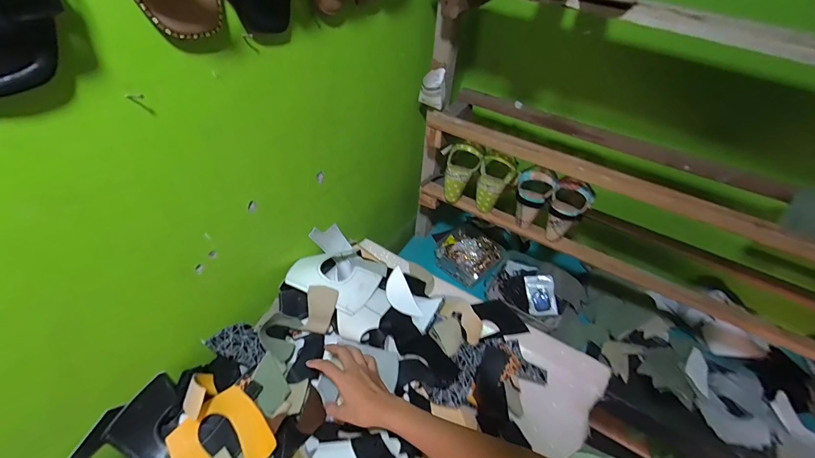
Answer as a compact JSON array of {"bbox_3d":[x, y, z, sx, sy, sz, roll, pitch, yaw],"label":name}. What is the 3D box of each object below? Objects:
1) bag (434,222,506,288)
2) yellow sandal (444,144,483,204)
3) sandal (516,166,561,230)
[{"bbox_3d":[0.175,0.067,1.059,0.173,0.057,0.179,-29,54,-31],"label":"bag"},{"bbox_3d":[0.121,-0.132,0.871,0.076,0.155,0.060,27,27,20],"label":"yellow sandal"},{"bbox_3d":[0.288,-0.074,0.830,0.082,0.134,0.085,20,46,14],"label":"sandal"}]

